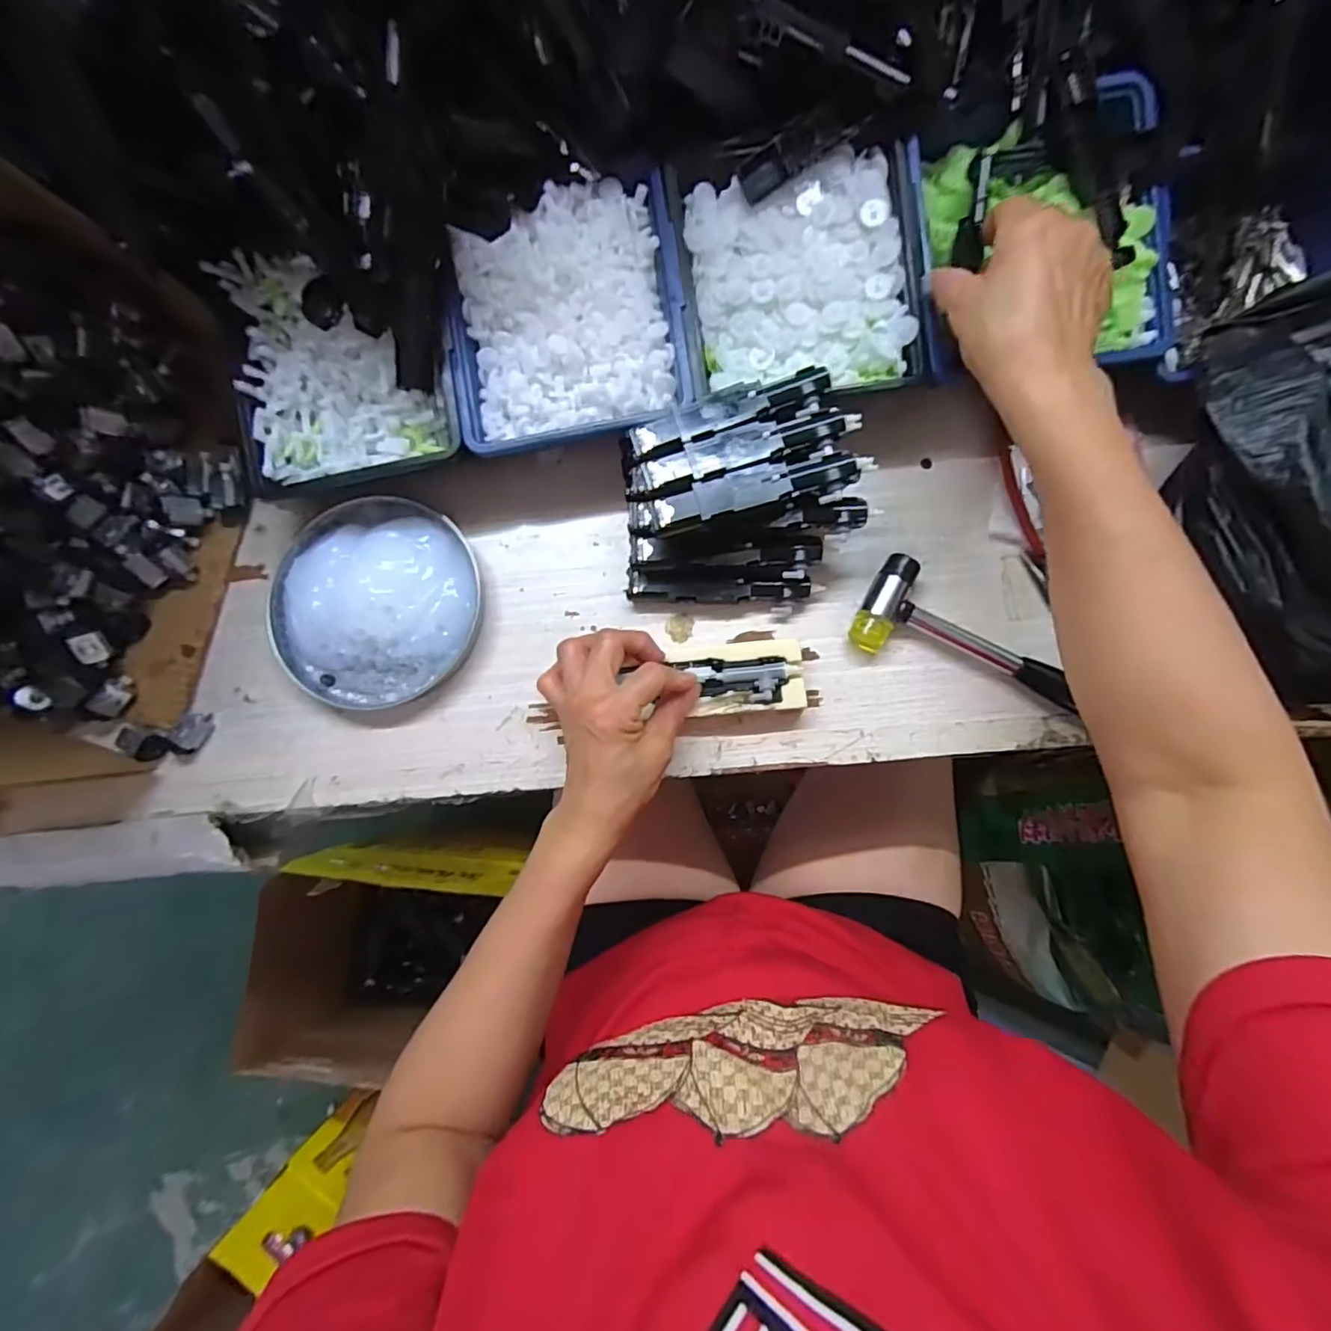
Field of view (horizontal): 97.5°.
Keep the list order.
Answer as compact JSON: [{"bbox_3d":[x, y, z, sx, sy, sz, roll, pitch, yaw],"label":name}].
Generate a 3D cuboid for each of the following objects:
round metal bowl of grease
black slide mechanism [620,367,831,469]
[{"bbox_3d":[-0.202,-0.045,0.397,0.142,0.031,0.141,0,83,3],"label":"round metal bowl of grease"},{"bbox_3d":[0.035,-0.145,0.347,0.126,0.023,0.025,-18,83,0],"label":"black slide mechanism"}]

